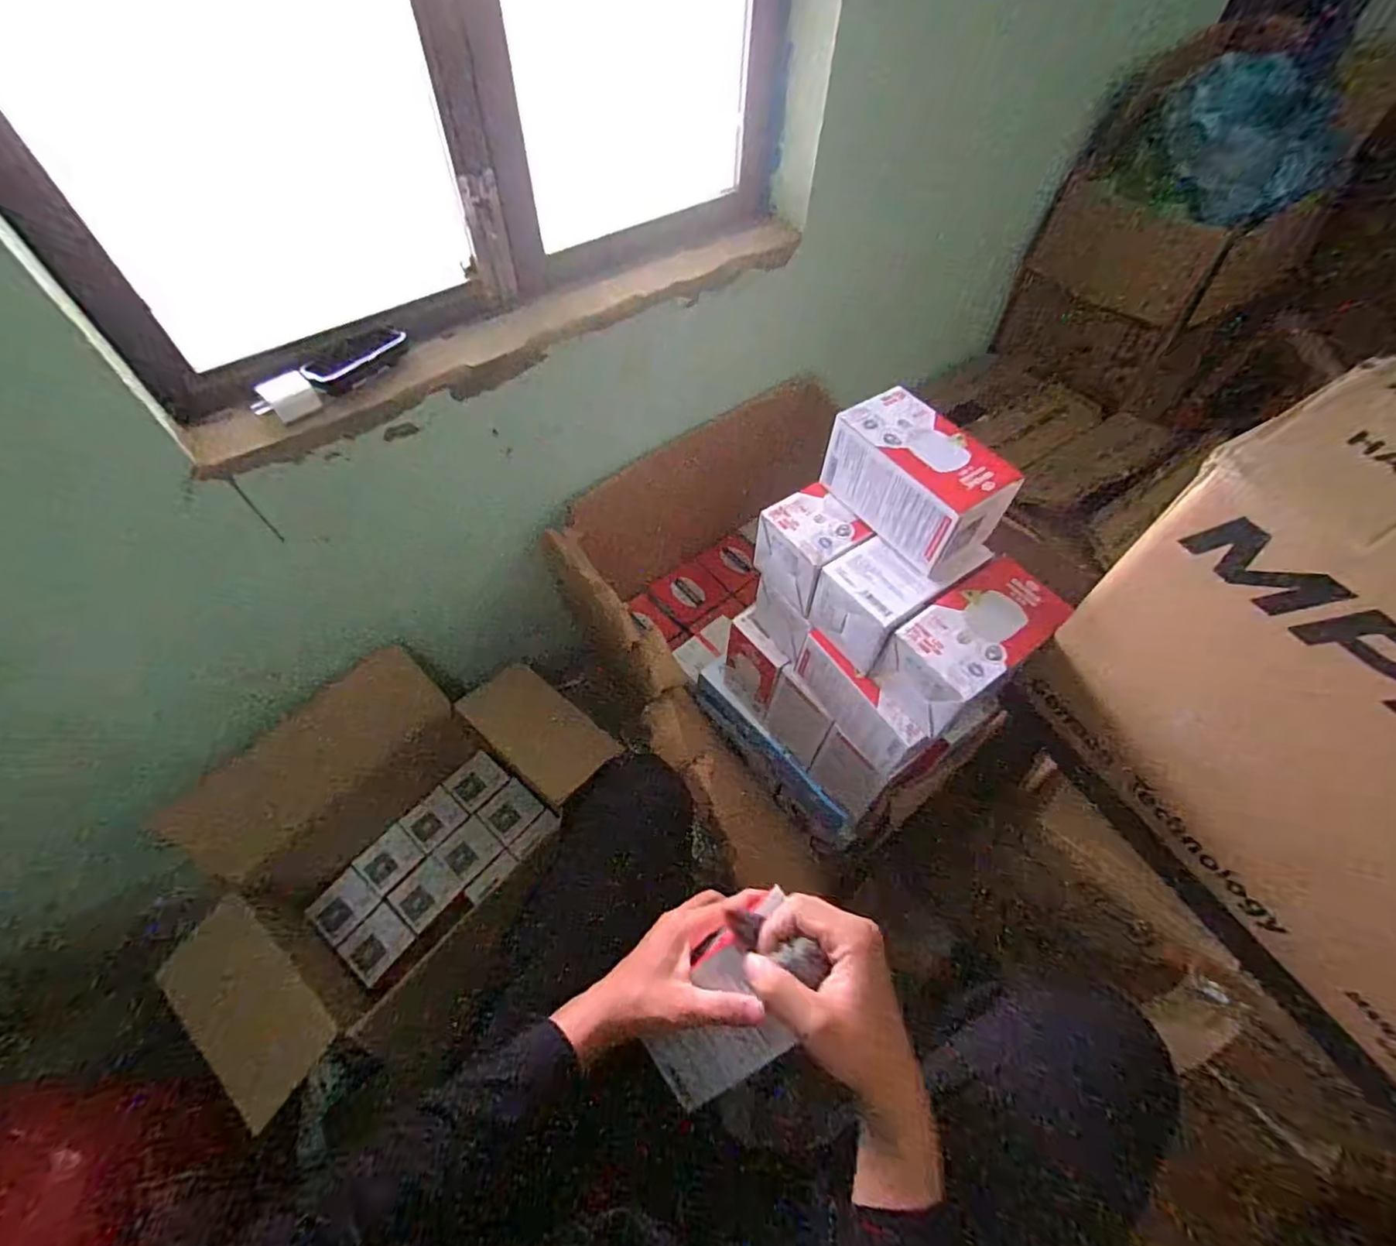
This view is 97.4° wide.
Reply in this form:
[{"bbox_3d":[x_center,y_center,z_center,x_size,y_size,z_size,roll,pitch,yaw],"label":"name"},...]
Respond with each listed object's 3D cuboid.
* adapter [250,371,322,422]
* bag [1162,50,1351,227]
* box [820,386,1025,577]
[{"bbox_3d":[-0.419,-0.227,0.624,0.059,0.030,0.037,-28,62,-18],"label":"adapter"},{"bbox_3d":[0.997,-0.881,1.117,0.173,0.171,0.292,-14,58,-10],"label":"bag"},{"bbox_3d":[0.200,-0.132,0.566,0.088,0.083,0.156,-31,63,-19],"label":"box"}]

